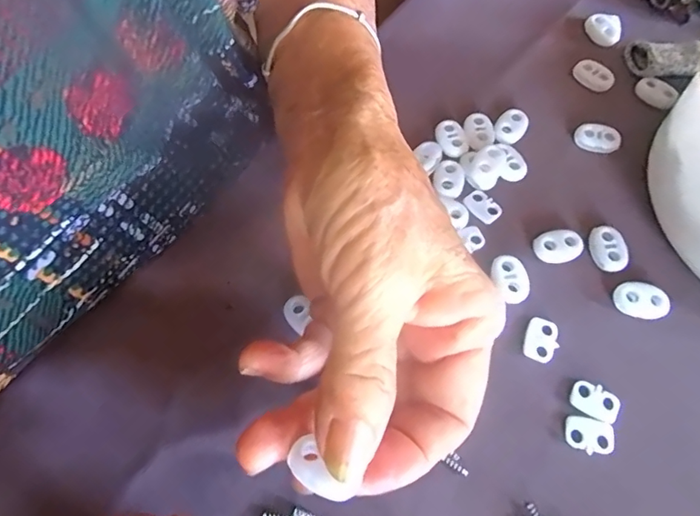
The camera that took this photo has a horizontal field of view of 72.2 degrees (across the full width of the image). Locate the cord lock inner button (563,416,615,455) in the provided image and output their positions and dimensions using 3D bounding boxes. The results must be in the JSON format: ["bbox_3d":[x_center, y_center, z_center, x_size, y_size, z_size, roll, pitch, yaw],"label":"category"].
[{"bbox_3d":[0.095,0.070,0.190,0.019,0.004,0.013,9,65,6],"label":"cord lock inner button"}]

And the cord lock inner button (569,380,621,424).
[{"bbox_3d":[0.100,0.058,0.195,0.019,0.004,0.013,21,67,11],"label":"cord lock inner button"}]

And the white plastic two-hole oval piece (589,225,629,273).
[{"bbox_3d":[0.120,-0.005,0.223,0.015,0.005,0.022,-9,65,-3],"label":"white plastic two-hole oval piece"}]

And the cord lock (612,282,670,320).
[{"bbox_3d":[0.128,0.019,0.211,0.021,0.005,0.015,6,65,5],"label":"cord lock"}]

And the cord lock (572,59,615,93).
[{"bbox_3d":[0.137,-0.103,0.270,0.013,0.007,0.023,-40,70,-16],"label":"cord lock"}]

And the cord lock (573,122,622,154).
[{"bbox_3d":[0.129,-0.063,0.251,0.022,0.006,0.015,20,67,11],"label":"cord lock"}]

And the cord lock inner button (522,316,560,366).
[{"bbox_3d":[0.083,0.035,0.207,0.013,0.004,0.020,17,66,10],"label":"cord lock inner button"}]

